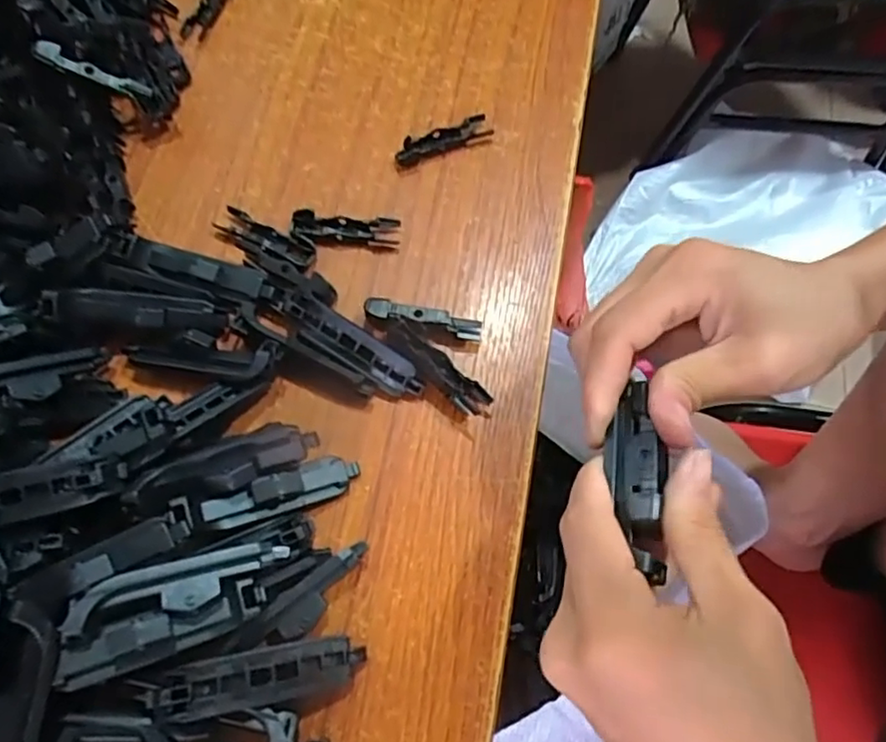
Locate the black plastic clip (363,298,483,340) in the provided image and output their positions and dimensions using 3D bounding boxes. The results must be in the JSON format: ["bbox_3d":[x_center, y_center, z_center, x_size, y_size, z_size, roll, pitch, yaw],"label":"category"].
[{"bbox_3d":[-0.009,-0.025,0.294,0.055,0.014,0.010,7,69,4],"label":"black plastic clip"}]

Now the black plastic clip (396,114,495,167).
[{"bbox_3d":[0.000,-0.126,0.335,0.054,0.006,0.015,-23,70,-8],"label":"black plastic clip"}]

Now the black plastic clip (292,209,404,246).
[{"bbox_3d":[-0.050,-0.073,0.315,0.055,0.008,0.018,0,69,1],"label":"black plastic clip"}]

